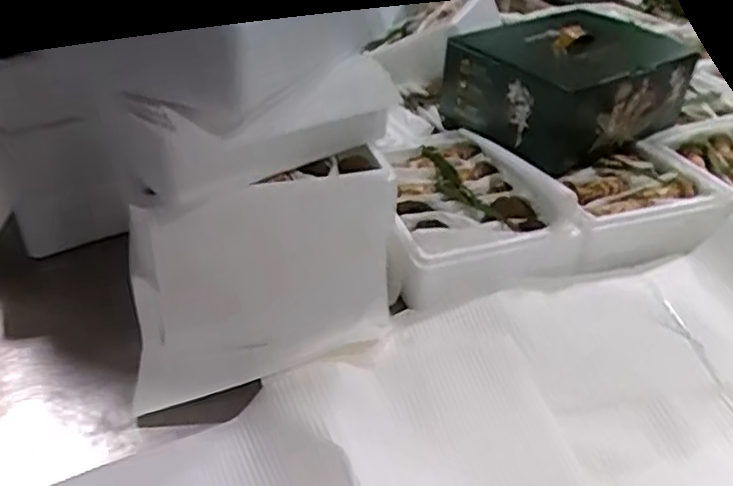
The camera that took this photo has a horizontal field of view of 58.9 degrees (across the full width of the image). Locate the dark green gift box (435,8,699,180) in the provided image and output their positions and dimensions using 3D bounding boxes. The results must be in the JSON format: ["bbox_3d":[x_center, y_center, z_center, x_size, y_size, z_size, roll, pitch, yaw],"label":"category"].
[{"bbox_3d":[0.289,-0.224,0.962,0.282,0.145,0.222,-23,40,-30],"label":"dark green gift box"}]

